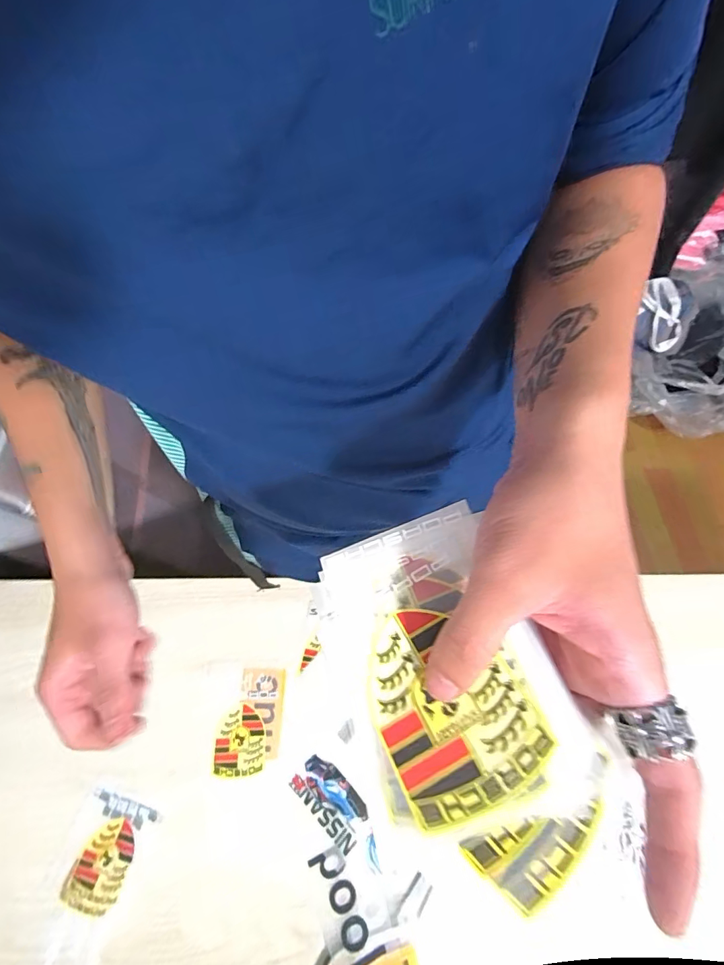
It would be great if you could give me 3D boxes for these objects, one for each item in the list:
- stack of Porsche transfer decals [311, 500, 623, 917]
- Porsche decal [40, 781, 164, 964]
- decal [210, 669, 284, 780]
[{"bbox_3d":[0.034,0.082,0.187,0.085,0.026,0.136,-22,67,-12],"label":"stack of Porsche transfer decals"},{"bbox_3d":[-0.269,0.396,0.442,0.077,0.005,0.147,18,63,6],"label":"Porsche decal"},{"bbox_3d":[-0.128,0.273,0.511,0.070,0.004,0.110,2,64,-1],"label":"decal"}]

